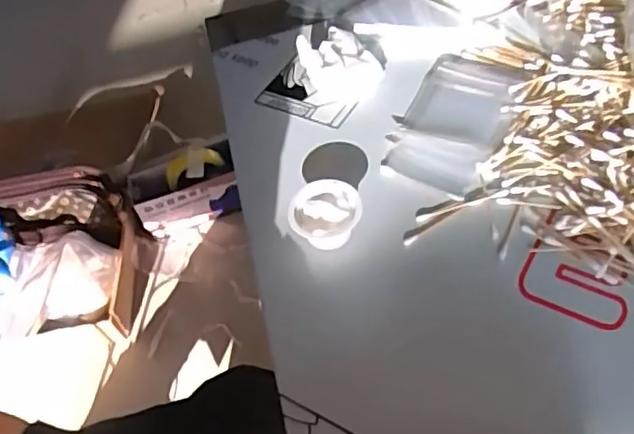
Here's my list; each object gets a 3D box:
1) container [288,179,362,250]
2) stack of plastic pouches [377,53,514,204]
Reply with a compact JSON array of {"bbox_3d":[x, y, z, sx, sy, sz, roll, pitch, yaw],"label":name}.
[{"bbox_3d":[0.007,0.000,0.462,0.051,0.029,0.050,-4,51,5],"label":"container"},{"bbox_3d":[0.115,-0.084,0.517,0.083,0.015,0.152,15,56,20],"label":"stack of plastic pouches"}]

